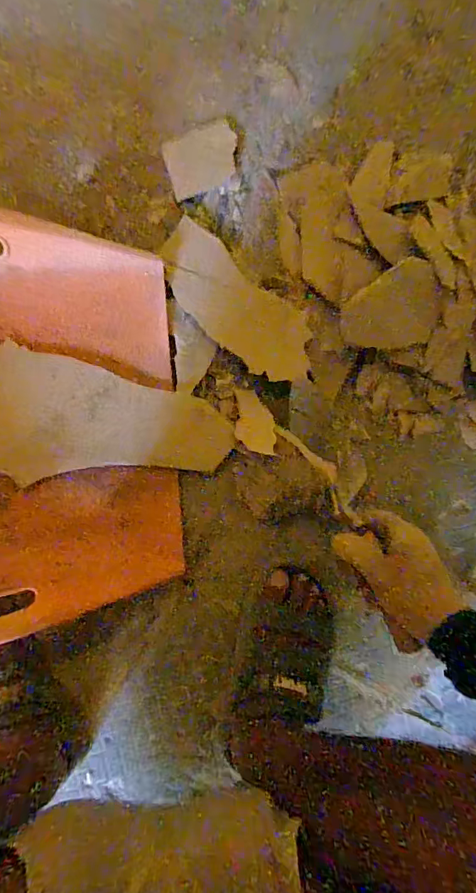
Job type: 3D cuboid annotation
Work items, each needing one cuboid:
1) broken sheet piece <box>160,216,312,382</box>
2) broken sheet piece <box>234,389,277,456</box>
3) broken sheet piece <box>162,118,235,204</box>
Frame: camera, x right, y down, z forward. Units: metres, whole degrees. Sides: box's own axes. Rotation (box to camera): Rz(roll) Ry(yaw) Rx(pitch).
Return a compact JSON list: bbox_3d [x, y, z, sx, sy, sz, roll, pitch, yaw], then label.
[{"bbox_3d":[0.000,-0.158,0.516,0.209,0.015,0.086,40,87,-10],"label":"broken sheet piece"},{"bbox_3d":[0.020,-0.028,0.522,0.045,0.004,0.072,0,89,7],"label":"broken sheet piece"},{"bbox_3d":[-0.040,-0.325,0.513,0.087,0.004,0.065,-27,98,-6],"label":"broken sheet piece"}]

